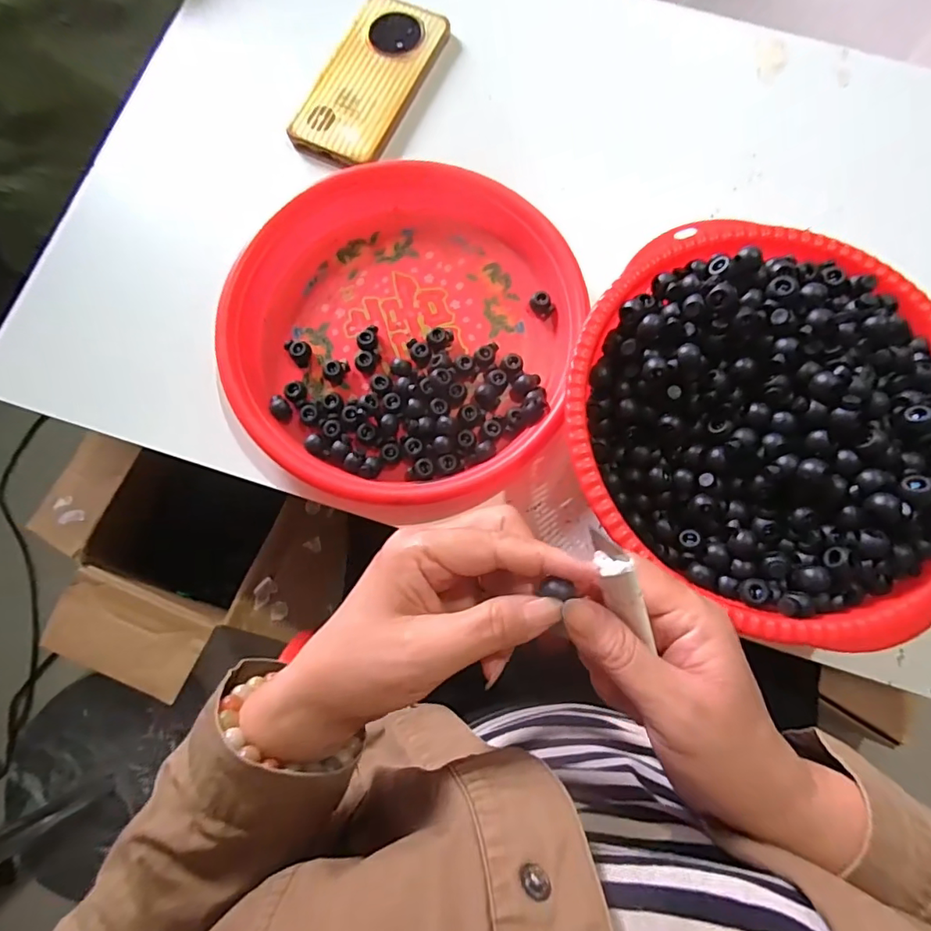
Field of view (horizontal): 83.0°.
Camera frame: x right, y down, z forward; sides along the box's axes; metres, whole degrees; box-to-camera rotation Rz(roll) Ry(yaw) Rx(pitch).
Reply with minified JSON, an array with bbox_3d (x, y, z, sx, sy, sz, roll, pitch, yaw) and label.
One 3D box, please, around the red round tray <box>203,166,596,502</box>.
[{"bbox_3d":[-0.043,-0.108,0.381,0.240,0.028,0.263,0,77,-1],"label":"red round tray"}]

